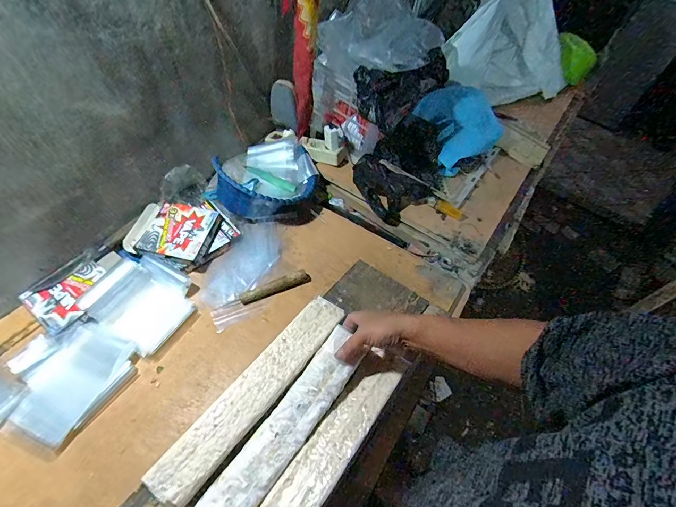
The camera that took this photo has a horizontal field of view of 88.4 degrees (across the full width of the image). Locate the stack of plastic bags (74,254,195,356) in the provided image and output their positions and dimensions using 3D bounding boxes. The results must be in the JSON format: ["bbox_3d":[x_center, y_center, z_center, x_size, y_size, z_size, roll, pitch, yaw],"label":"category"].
[{"bbox_3d":[-0.399,0.100,0.689,0.198,0.046,0.134,24,55,17],"label":"stack of plastic bags"}]

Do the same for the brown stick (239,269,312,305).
[{"bbox_3d":[-0.131,0.071,0.739,0.151,0.023,0.026,-23,56,-18],"label":"brown stick"}]

